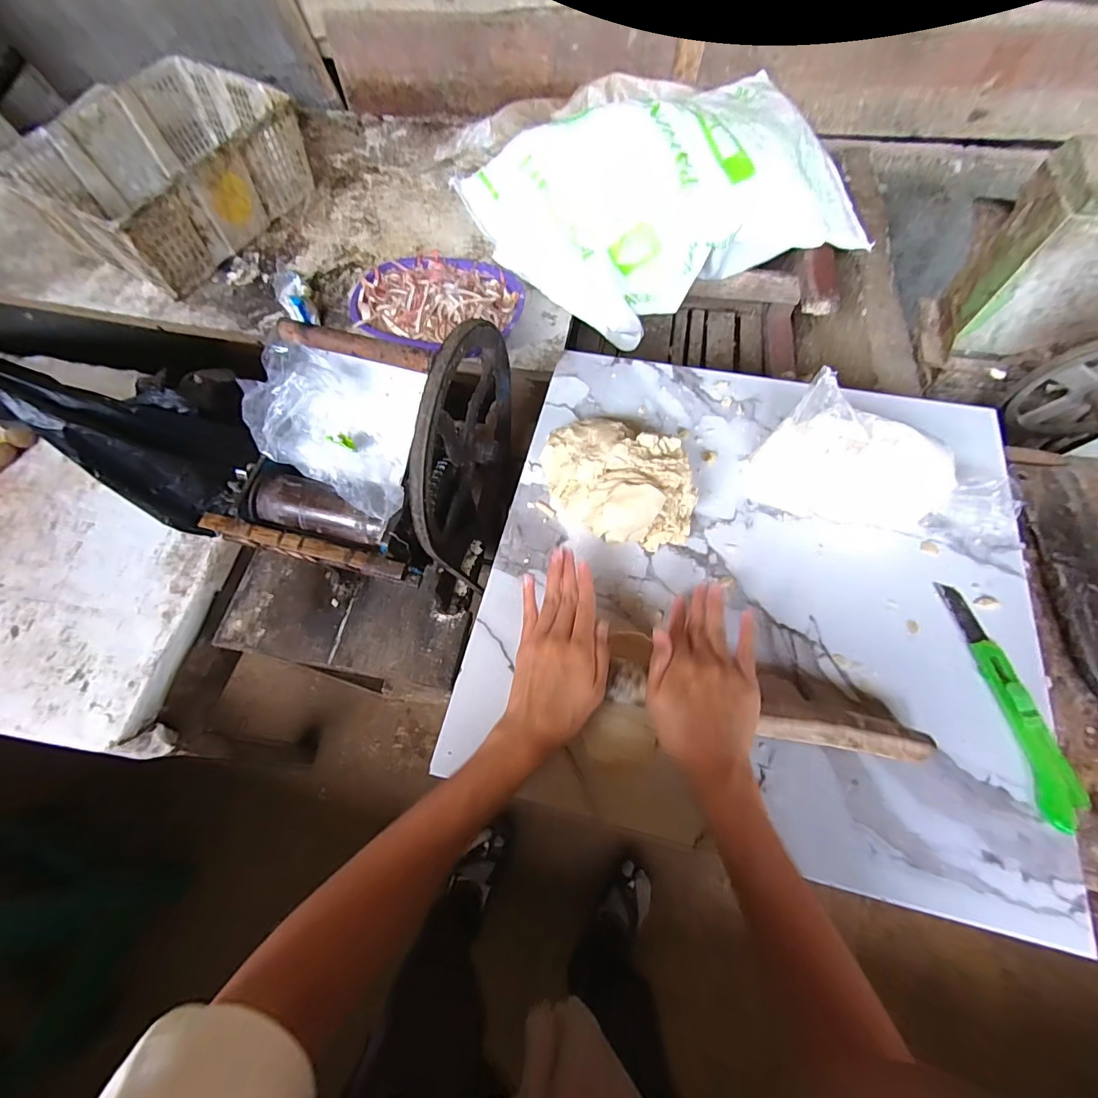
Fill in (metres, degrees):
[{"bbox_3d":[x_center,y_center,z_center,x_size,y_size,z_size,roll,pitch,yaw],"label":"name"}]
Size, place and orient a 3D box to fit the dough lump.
[{"bbox_3d":[0.069,-0.070,0.474,0.160,0.063,0.116,25,69,11],"label":"dough lump"}]

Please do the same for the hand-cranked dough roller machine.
[{"bbox_3d":[-0.188,-0.111,0.543,0.229,0.271,0.310,22,68,10],"label":"hand-cranked dough roller machine"}]

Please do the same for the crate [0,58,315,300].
[{"bbox_3d":[-0.765,-0.769,0.983,0.339,0.175,0.481,27,69,12],"label":"crate"}]

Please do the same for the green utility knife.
[{"bbox_3d":[0.388,0.122,0.400,0.031,0.016,0.195,-5,64,0],"label":"green utility knife"}]

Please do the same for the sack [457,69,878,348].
[{"bbox_3d":[0.233,-0.645,0.868,0.634,0.197,0.463,-33,70,-13],"label":"sack"}]

